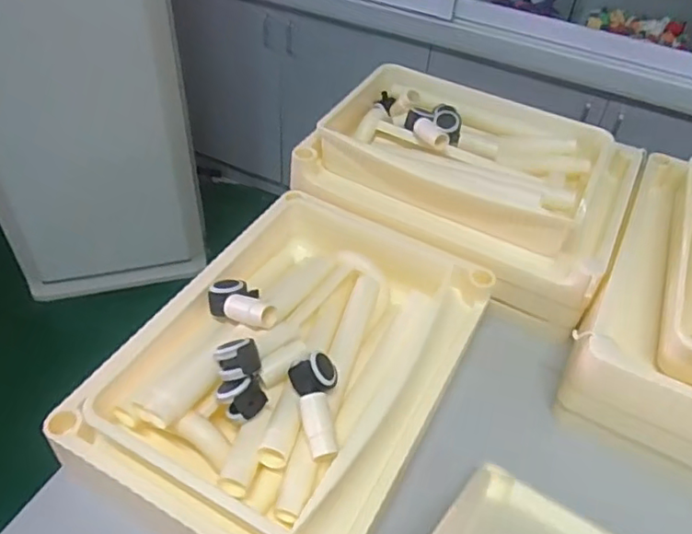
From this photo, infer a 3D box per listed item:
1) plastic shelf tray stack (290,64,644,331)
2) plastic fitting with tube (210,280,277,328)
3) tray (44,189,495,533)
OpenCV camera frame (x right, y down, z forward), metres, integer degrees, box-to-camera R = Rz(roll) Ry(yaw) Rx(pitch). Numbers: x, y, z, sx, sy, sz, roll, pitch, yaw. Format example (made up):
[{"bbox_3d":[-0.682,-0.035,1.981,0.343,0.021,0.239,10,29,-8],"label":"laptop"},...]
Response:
[{"bbox_3d":[0.192,-0.138,0.935,0.465,0.172,0.308,23,48,17],"label":"plastic shelf tray stack"},{"bbox_3d":[-0.115,0.040,0.663,0.055,0.030,0.098,-29,35,-29],"label":"plastic fitting with tube"},{"bbox_3d":[-0.053,0.088,0.671,0.315,0.109,0.438,25,48,19],"label":"tray"}]

